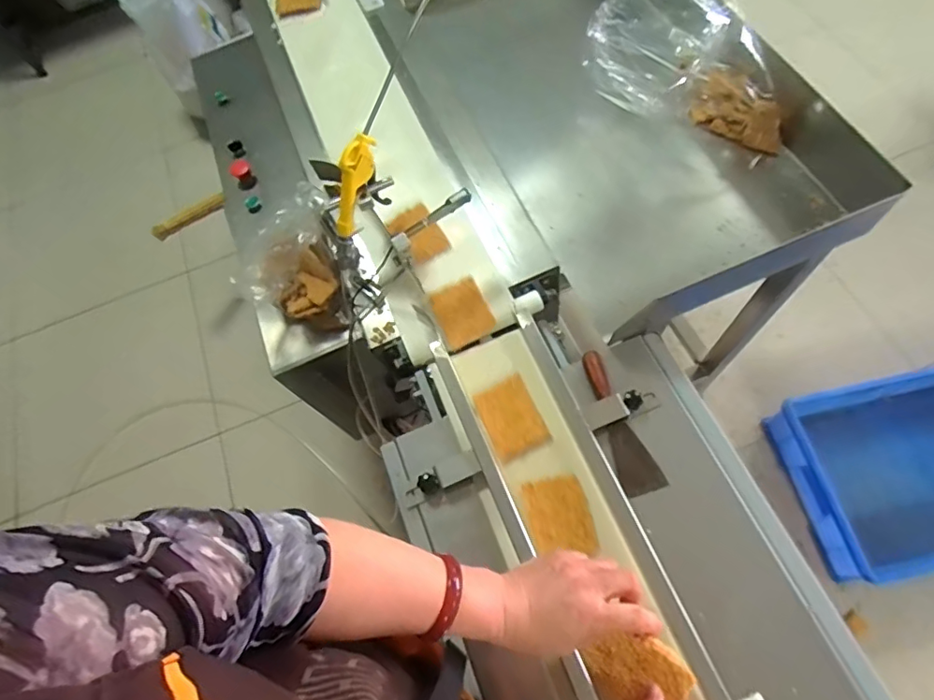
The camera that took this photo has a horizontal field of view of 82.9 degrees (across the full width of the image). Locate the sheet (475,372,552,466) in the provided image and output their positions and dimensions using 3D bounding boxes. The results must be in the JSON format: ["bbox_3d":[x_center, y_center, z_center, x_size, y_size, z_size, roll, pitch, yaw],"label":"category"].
[{"bbox_3d":[0.055,0.084,0.662,0.067,0.012,0.091,-23,65,-10],"label":"sheet"}]

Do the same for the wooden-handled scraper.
[{"bbox_3d":[0.178,0.087,0.645,0.045,0.024,0.180,-23,66,-3],"label":"wooden-handled scraper"}]

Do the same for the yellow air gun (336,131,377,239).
[{"bbox_3d":[-0.149,-0.213,0.697,0.021,0.138,0.051,31,34,16],"label":"yellow air gun"}]

